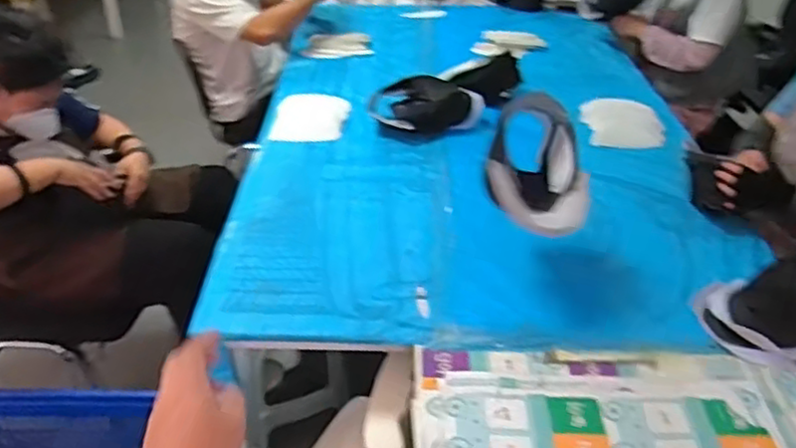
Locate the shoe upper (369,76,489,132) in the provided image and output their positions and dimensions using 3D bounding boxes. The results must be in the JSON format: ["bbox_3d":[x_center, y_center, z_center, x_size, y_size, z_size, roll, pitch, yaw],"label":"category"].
[{"bbox_3d":[0.087,-0.328,1.886,0.322,0.117,0.149,-5,36,-7],"label":"shoe upper"}]

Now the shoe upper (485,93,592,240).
[{"bbox_3d":[0.258,-0.112,1.331,0.188,0.141,0.291,16,65,-9],"label":"shoe upper"}]

